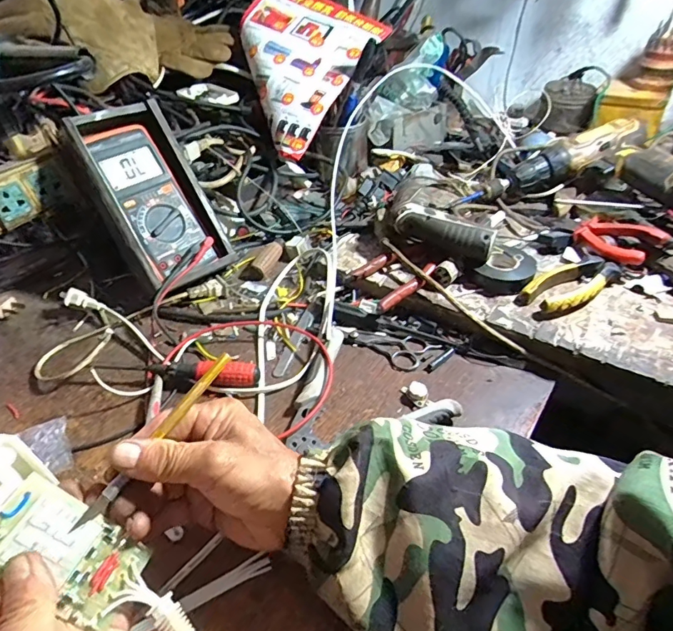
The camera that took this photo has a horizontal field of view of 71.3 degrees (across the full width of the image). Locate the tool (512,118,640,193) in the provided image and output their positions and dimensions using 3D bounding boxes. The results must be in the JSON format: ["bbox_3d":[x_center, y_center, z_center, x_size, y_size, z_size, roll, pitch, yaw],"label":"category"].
[{"bbox_3d":[0.341,-0.220,0.664,0.197,0.059,0.049,-27,45,-1],"label":"tool"}]

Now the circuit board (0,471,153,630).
[{"bbox_3d":[-0.150,0.131,0.261,0.082,0.004,0.048,43,40,-14],"label":"circuit board"}]

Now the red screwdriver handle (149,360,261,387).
[{"bbox_3d":[-0.125,0.053,0.440,0.102,0.016,0.020,0,42,2],"label":"red screwdriver handle"}]

